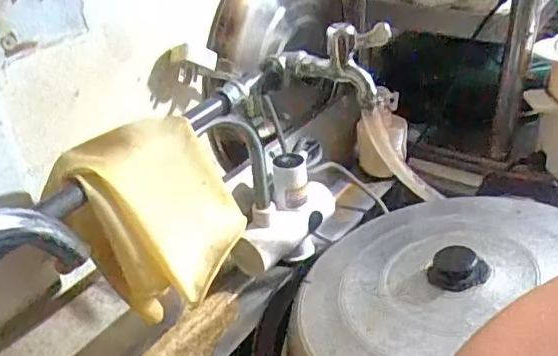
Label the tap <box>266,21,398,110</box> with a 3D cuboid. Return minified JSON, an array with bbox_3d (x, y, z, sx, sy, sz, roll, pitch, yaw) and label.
[{"bbox_3d":[0.054,-0.117,0.591,0.133,0.091,0.032,8,33,18],"label":"tap"}]

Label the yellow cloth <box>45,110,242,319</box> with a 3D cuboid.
[{"bbox_3d":[-0.098,0.027,0.473,0.149,0.106,0.115,-14,33,-16],"label":"yellow cloth"}]

